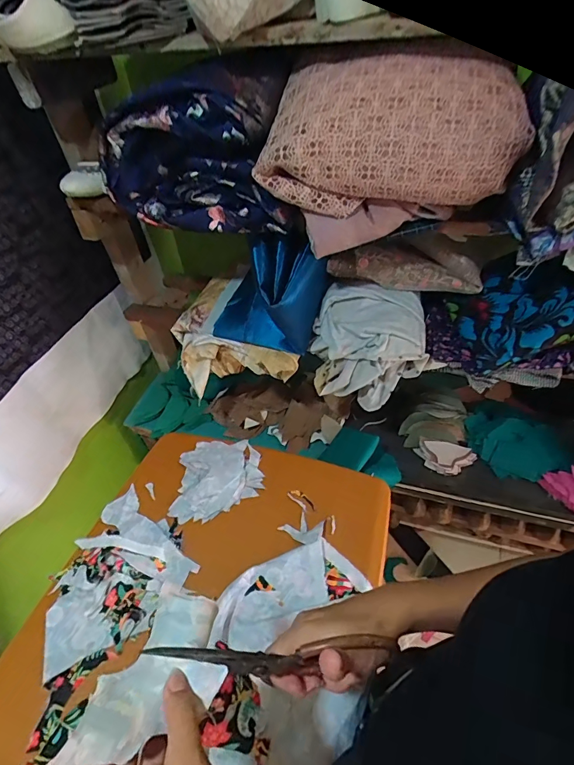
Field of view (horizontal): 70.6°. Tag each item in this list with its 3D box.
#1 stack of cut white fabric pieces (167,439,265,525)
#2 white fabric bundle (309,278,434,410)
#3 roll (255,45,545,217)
[{"bbox_3d":[-0.125,0.170,0.743,0.154,0.016,0.166,-5,44,1],"label":"stack of cut white fabric pieces"},{"bbox_3d":[0.143,-0.072,0.713,0.183,0.163,0.142,8,46,15],"label":"white fabric bundle"},{"bbox_3d":[0.131,-0.318,0.515,0.298,0.151,0.144,7,46,14],"label":"roll"}]

